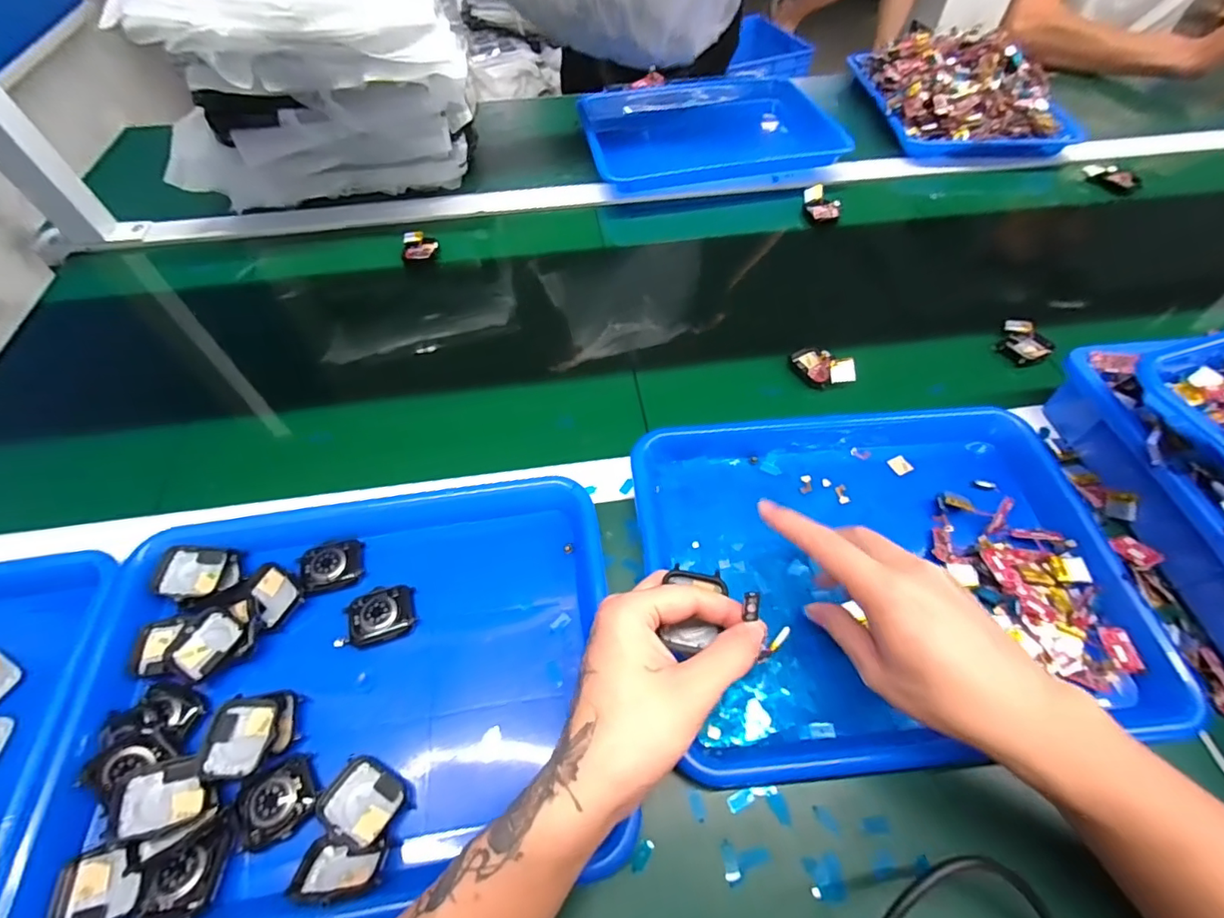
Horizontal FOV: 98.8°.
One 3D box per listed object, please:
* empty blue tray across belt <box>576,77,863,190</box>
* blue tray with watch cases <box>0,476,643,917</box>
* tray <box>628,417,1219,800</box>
[{"bbox_3d":[0.126,-0.471,0.757,0.338,0.054,0.267,-8,57,-5],"label":"empty blue tray across belt"},{"bbox_3d":[-0.167,0.139,0.346,0.334,0.030,0.261,-7,57,-4],"label":"blue tray with watch cases"},{"bbox_3d":[0.188,0.070,0.382,0.320,0.032,0.261,-6,57,-4],"label":"tray"}]

